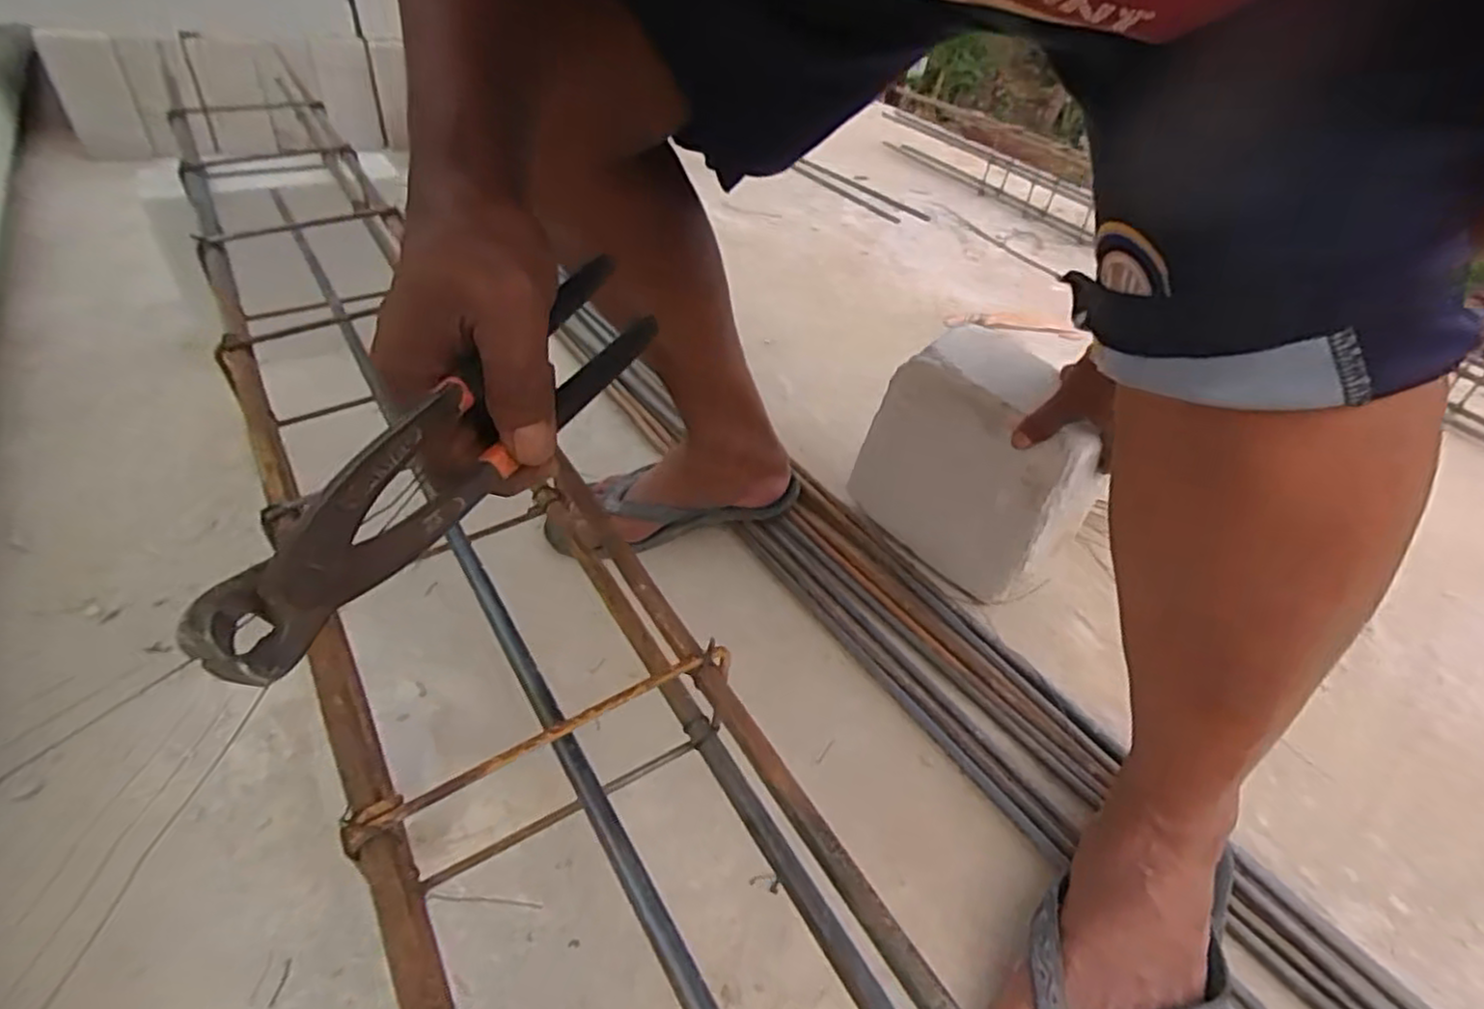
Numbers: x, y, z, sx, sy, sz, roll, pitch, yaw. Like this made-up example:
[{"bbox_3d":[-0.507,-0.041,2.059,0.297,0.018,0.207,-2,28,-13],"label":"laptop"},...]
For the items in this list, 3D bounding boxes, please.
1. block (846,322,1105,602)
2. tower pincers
[{"bbox_3d":[0.228,-0.041,0.699,0.206,0.212,0.104,36,48,29],"label":"block"},{"bbox_3d":[-0.095,-0.031,0.265,0.022,0.044,0.234,19,42,13],"label":"tower pincers"}]

